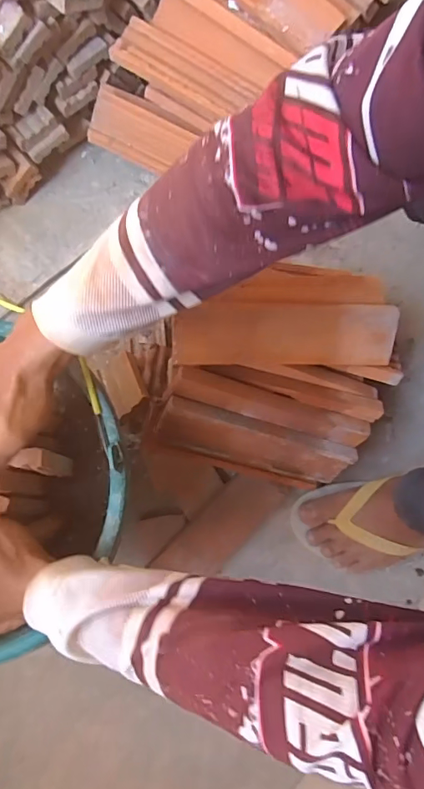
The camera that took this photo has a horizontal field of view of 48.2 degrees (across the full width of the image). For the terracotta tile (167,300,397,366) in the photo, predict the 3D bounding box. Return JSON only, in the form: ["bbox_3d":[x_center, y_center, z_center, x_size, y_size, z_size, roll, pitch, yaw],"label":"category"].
[{"bbox_3d":[0.077,-0.063,0.496,0.232,0.021,0.065,0,114,-8],"label":"terracotta tile"}]

